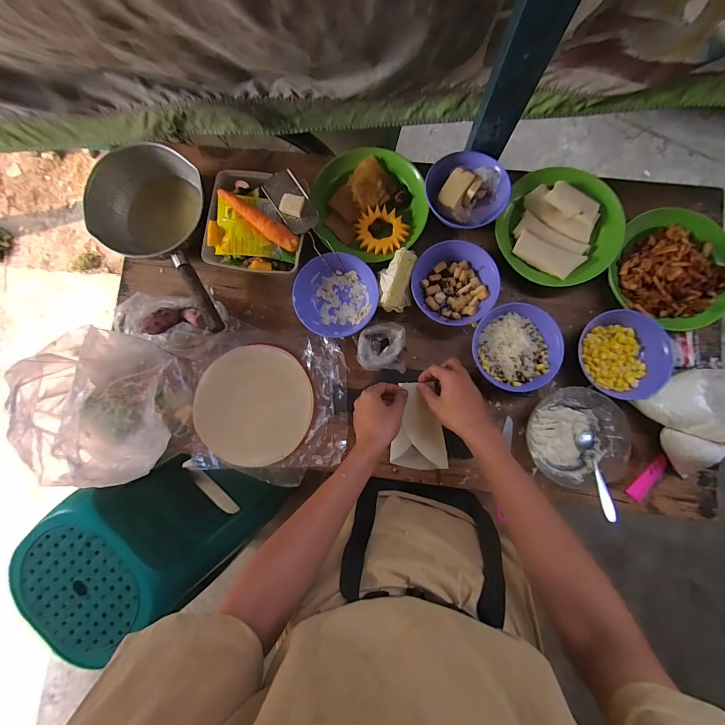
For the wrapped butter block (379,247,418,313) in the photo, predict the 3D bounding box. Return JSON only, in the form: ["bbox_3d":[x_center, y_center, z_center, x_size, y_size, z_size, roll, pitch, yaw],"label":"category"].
[{"bbox_3d":[0.059,-0.142,0.581,0.056,0.047,0.104,6,88,3],"label":"wrapped butter block"}]

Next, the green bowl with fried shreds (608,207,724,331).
[{"bbox_3d":[0.542,-0.168,0.573,0.197,0.064,0.203,0,88,3],"label":"green bowl with fried shreds"}]

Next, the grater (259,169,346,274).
[{"bbox_3d":[-0.094,-0.233,0.559,0.057,0.020,0.203,-35,86,1],"label":"grater"}]

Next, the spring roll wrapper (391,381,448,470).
[{"bbox_3d":[0.099,0.113,0.589,0.093,0.023,0.151,0,88,3],"label":"spring roll wrapper"}]

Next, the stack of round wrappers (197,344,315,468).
[{"bbox_3d":[-0.190,0.076,0.591,0.194,0.011,0.202,1,88,3],"label":"stack of round wrappers"}]

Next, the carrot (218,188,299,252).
[{"bbox_3d":[-0.170,-0.237,0.554,0.144,0.027,0.032,39,90,4],"label":"carrot"}]

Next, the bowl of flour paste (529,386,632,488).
[{"bbox_3d":[0.351,0.121,0.560,0.159,0.057,0.153,0,88,3],"label":"bowl of flour paste"}]

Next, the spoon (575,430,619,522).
[{"bbox_3d":[0.378,0.179,0.542,0.028,0.018,0.138,0,57,3],"label":"spoon"}]

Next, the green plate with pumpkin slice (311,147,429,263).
[{"bbox_3d":[0.011,-0.288,0.607,0.193,0.043,0.205,0,88,3],"label":"green plate with pumpkin slice"}]

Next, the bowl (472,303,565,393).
[{"bbox_3d":[0.259,-0.027,0.575,0.137,0.037,0.141,0,88,3],"label":"bowl"}]

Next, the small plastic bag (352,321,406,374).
[{"bbox_3d":[0.030,-0.025,0.580,0.086,0.039,0.078,0,88,3],"label":"small plastic bag"}]

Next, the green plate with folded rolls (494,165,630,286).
[{"bbox_3d":[0.348,-0.236,0.598,0.199,0.037,0.202,0,88,3],"label":"green plate with folded rolls"}]

